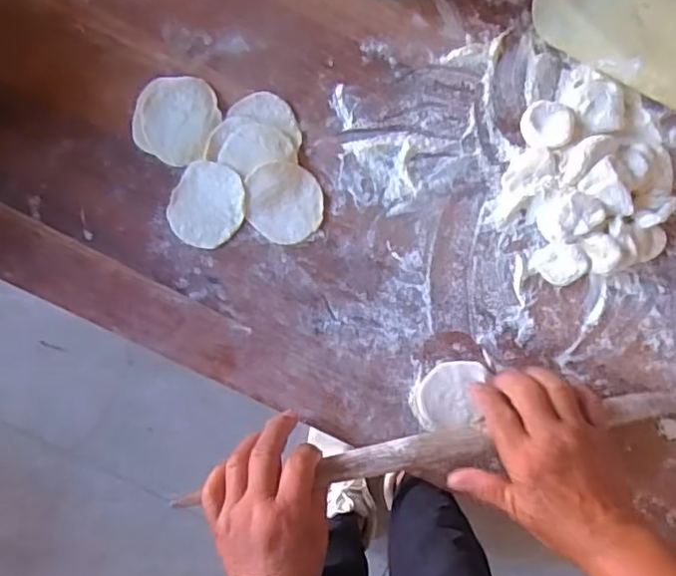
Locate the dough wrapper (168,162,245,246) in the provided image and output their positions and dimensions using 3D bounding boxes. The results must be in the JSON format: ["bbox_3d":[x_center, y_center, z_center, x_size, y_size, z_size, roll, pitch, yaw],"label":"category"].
[{"bbox_3d":[-0.104,-0.066,0.500,0.058,0.004,0.065,35,96,0],"label":"dough wrapper"}]

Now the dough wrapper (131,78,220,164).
[{"bbox_3d":[-0.127,-0.133,0.494,0.062,0.010,0.066,0,95,3],"label":"dough wrapper"}]

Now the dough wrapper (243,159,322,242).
[{"bbox_3d":[-0.043,-0.067,0.498,0.060,0.006,0.062,4,105,-2],"label":"dough wrapper"}]

